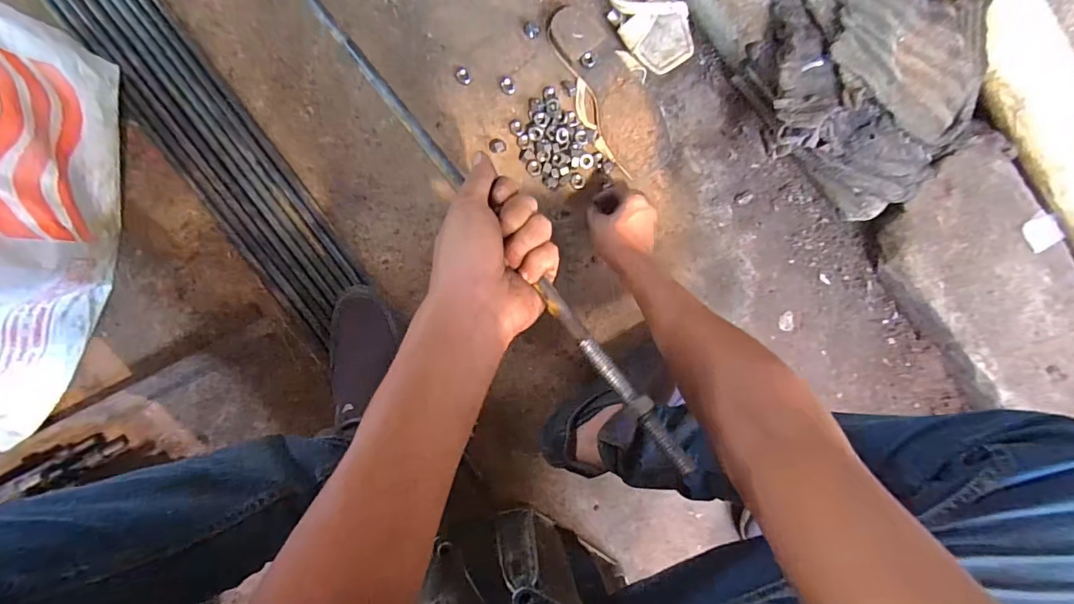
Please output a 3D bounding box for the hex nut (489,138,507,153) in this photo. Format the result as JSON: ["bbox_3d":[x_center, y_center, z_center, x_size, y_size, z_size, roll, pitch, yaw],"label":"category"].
[{"bbox_3d":[-0.053,-0.210,0.641,0.022,0.007,0.021,-4,91,-6],"label":"hex nut"}]

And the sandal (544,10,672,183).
[{"bbox_3d":[0.102,-0.288,0.645,0.099,0.020,0.240,-25,93,-5],"label":"sandal"}]

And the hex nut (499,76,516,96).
[{"bbox_3d":[-0.039,-0.291,0.639,0.021,0.011,0.025,-5,91,-6],"label":"hex nut"}]

